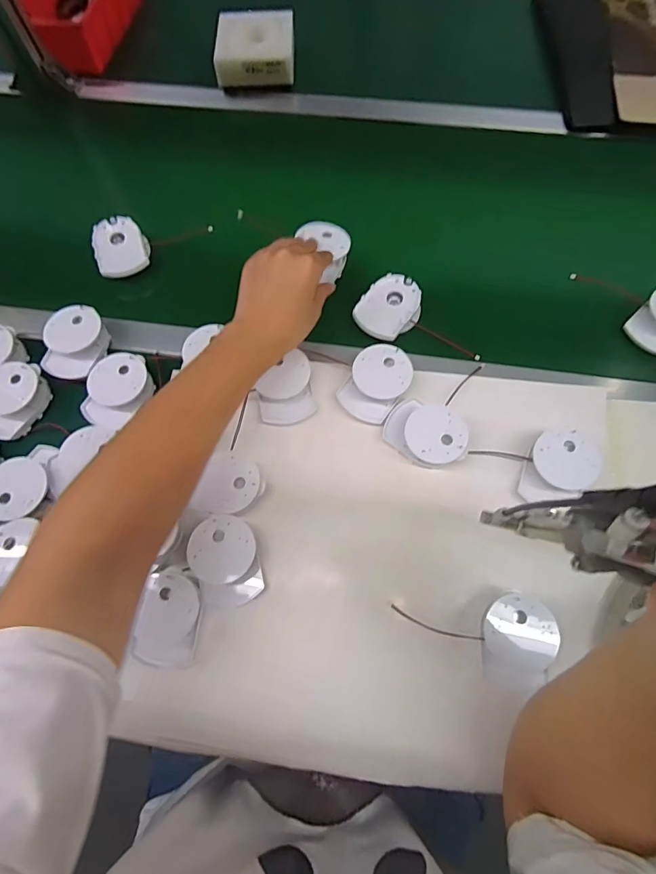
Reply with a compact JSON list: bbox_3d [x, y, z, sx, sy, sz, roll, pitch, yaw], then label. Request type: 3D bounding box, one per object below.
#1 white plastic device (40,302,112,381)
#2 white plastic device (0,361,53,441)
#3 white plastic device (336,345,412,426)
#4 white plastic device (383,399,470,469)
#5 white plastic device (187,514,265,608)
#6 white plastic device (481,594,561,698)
[{"bbox_3d":[-0.292,-0.107,0.514,0.059,0.047,0.080,11,69,6],"label":"white plastic device"},{"bbox_3d":[-0.351,-0.040,0.490,0.066,0.034,0.081,0,68,1],"label":"white plastic device"},{"bbox_3d":[0.052,-0.059,0.480,0.061,0.030,0.077,31,72,13],"label":"white plastic device"},{"bbox_3d":[0.102,-0.003,0.463,0.083,0.033,0.063,16,70,8],"label":"white plastic device"},{"bbox_3d":[-0.098,0.122,0.432,0.062,0.041,0.081,-14,69,-4],"label":"white plastic device"},{"bbox_3d":[0.169,0.183,0.394,0.058,0.018,0.080,20,90,28],"label":"white plastic device"}]

